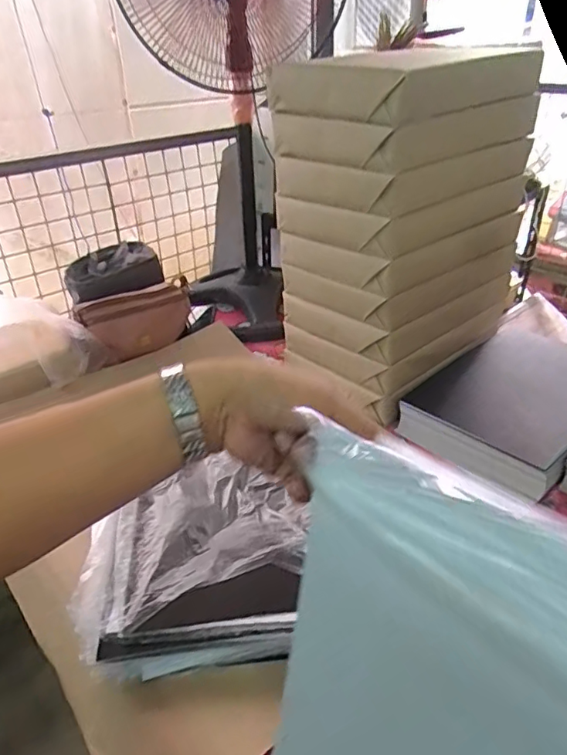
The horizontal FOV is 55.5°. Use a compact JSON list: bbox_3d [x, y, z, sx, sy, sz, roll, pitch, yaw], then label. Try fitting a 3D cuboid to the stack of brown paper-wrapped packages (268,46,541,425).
[{"bbox_3d":[0.214,-0.267,0.978,0.378,0.503,0.257,-25,39,-32],"label":"stack of brown paper-wrapped packages"}]

